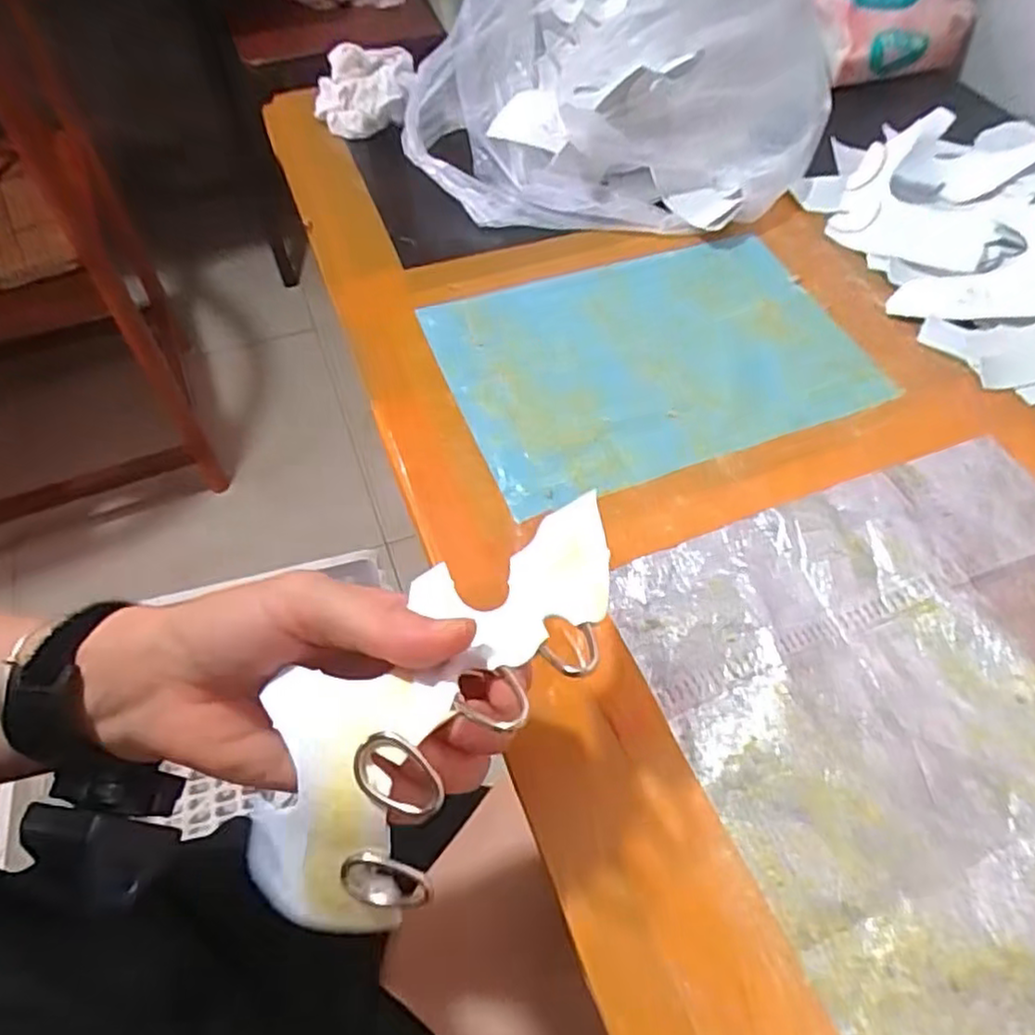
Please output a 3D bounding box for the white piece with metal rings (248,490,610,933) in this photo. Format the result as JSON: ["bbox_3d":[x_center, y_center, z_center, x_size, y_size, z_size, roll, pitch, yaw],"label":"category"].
[{"bbox_3d":[-0.027,0.060,0.234,0.066,0.049,0.168,38,78,23],"label":"white piece with metal rings"}]

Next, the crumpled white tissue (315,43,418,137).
[{"bbox_3d":[-0.117,-0.319,0.545,0.078,0.056,0.041,-10,55,-8],"label":"crumpled white tissue"}]

